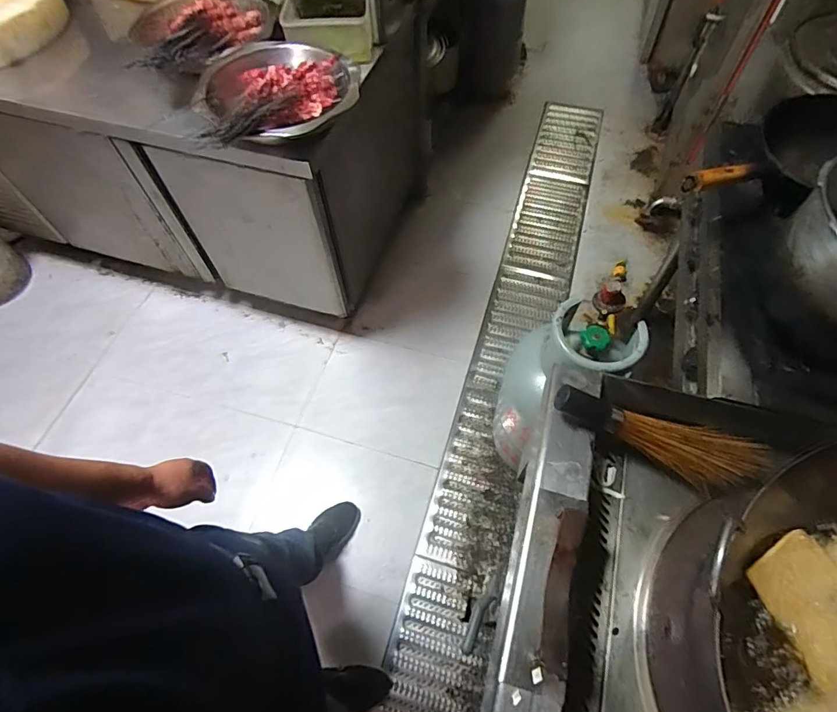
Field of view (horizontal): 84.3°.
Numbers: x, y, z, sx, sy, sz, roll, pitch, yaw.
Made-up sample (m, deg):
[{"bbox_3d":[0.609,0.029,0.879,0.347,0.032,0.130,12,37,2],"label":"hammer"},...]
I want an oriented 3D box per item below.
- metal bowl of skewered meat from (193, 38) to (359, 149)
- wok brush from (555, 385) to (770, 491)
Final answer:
[{"bbox_3d":[-0.319,-0.607,1.061,0.353,0.068,0.360,-1,60,1],"label":"metal bowl of skewered meat"},{"bbox_3d":[0.349,0.119,0.687,0.300,0.061,0.086,14,62,10],"label":"wok brush"}]

